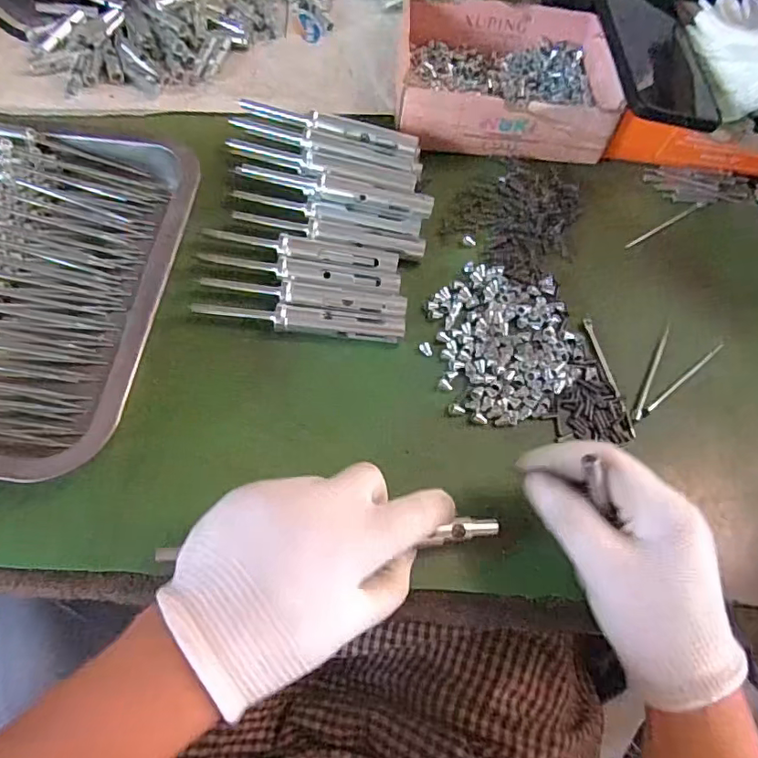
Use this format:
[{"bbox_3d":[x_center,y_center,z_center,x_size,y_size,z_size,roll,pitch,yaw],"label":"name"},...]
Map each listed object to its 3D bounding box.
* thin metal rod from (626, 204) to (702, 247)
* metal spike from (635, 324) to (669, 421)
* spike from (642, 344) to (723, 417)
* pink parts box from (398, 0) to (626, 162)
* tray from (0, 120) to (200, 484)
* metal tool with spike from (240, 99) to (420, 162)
[{"bbox_3d":[0.233,-0.126,0.425,0.084,0.004,0.004,-28,71,-16],"label":"thin metal rod"},{"bbox_3d":[0.194,-0.006,0.370,0.005,0.010,0.085,28,67,7],"label":"metal spike"},{"bbox_3d":[0.214,-0.001,0.365,0.088,0.004,0.005,-35,73,-18],"label":"spike"},{"bbox_3d":[0.103,-0.260,0.439,0.170,0.040,0.145,3,66,-4],"label":"pink parts box"},{"bbox_3d":[-0.229,-0.065,0.333,0.184,0.031,0.251,8,66,-2],"label":"tray"},{"bbox_3d":[-0.038,-0.202,0.416,0.144,0.011,0.024,18,66,3],"label":"metal tool with spike"}]

